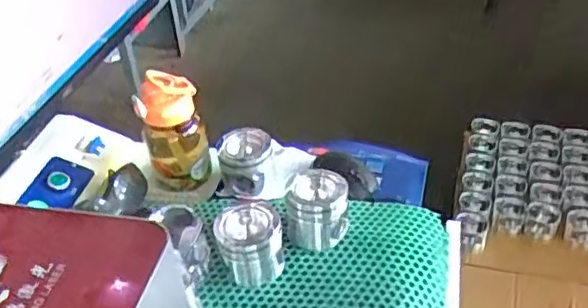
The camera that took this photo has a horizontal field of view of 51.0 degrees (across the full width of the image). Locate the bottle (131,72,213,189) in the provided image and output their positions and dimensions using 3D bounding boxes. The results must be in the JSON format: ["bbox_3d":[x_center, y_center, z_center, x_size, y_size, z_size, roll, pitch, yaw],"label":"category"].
[{"bbox_3d":[-0.176,-0.037,0.900,0.089,0.169,0.071,-5,39,1],"label":"bottle"}]

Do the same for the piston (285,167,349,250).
[{"bbox_3d":[0.030,0.073,0.792,0.079,0.078,0.079,-2,39,5],"label":"piston"}]

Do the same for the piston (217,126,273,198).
[{"bbox_3d":[-0.072,0.012,0.903,0.077,0.074,0.070,2,39,9],"label":"piston"}]

